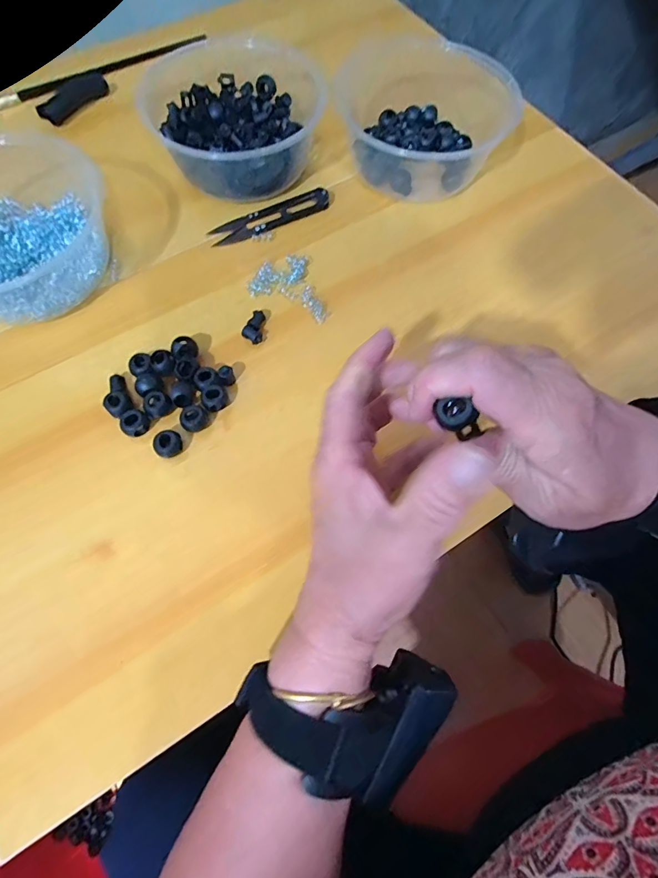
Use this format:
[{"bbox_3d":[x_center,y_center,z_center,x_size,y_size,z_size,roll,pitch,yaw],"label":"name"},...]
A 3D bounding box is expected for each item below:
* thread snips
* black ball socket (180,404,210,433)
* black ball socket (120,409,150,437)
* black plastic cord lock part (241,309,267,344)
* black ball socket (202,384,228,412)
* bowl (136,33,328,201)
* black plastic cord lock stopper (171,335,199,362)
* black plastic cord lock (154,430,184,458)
[{"bbox_3d":[-0.046,-0.179,0.342,0.098,0.010,0.023,-26,71,-12],"label":"thread snips"},{"bbox_3d":[-0.086,-0.013,0.277,0.017,0.011,0.015,-39,74,-15],"label":"black ball socket"},{"bbox_3d":[-0.123,-0.010,0.274,0.014,0.014,0.017,43,73,15],"label":"black ball socket"},{"bbox_3d":[-0.051,-0.079,0.305,0.015,0.007,0.024,26,69,9],"label":"black plastic cord lock part"},{"bbox_3d":[-0.075,-0.027,0.280,0.016,0.013,0.013,-23,70,-11],"label":"black ball socket"},{"bbox_3d":[-0.079,-0.270,0.362,0.141,0.049,0.150,1,68,-1],"label":"bowl"},{"bbox_3d":[-0.097,-0.060,0.292,0.016,0.013,0.018,-15,69,-7],"label":"black plastic cord lock stopper"},{"bbox_3d":[-0.100,0.004,0.270,0.016,0.014,0.014,-38,73,-15],"label":"black plastic cord lock"}]

